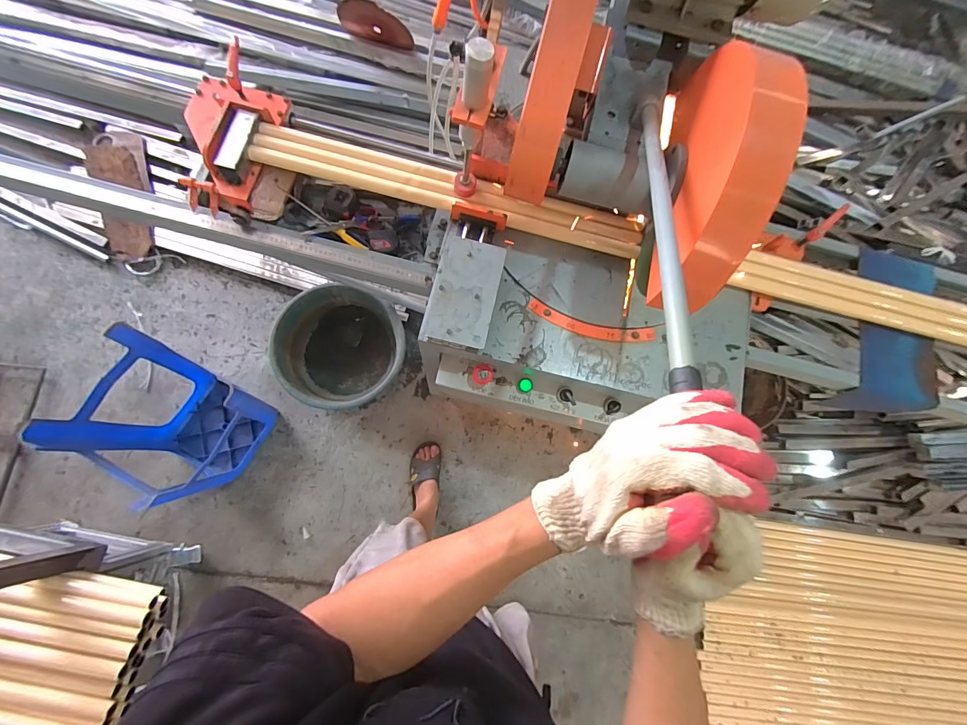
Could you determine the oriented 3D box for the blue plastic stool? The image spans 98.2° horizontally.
[{"bbox_3d":[-0.835,0.159,1.142,0.314,0.425,0.329,37,76,4],"label":"blue plastic stool"}]

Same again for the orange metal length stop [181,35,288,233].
[{"bbox_3d":[-0.503,-0.455,0.811,0.182,0.092,0.320,15,75,-2],"label":"orange metal length stop"}]

